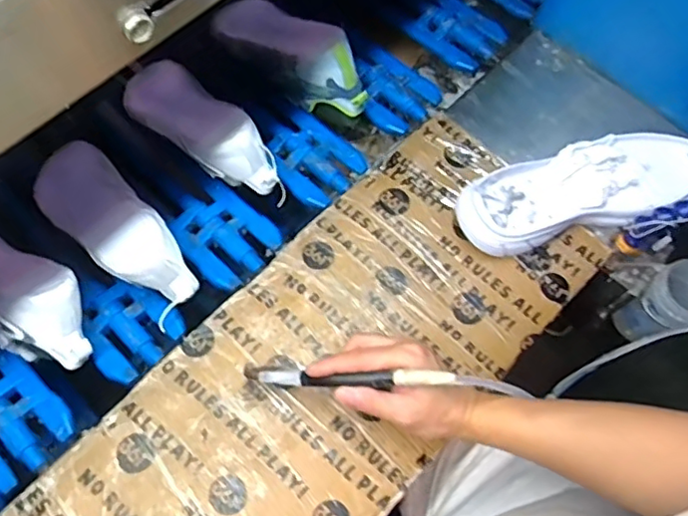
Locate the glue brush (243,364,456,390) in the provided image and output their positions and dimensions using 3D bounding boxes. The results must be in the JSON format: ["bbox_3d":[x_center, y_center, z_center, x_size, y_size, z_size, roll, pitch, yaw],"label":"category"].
[{"bbox_3d":[-0.002,0.103,0.509,0.175,0.011,0.016,-1,67,16],"label":"glue brush"}]

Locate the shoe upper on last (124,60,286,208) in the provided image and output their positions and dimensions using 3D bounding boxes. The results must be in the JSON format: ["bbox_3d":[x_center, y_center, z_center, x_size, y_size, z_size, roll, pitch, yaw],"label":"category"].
[{"bbox_3d":[-0.160,-0.142,0.658,0.074,0.089,0.201,-41,75,-17],"label":"shoe upper on last"}]

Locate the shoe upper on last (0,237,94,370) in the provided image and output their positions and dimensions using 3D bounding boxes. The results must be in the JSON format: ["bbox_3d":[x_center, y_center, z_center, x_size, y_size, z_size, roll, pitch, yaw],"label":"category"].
[{"bbox_3d":[-0.336,0.025,0.577,0.225,0.098,0.085,29,69,8],"label":"shoe upper on last"}]

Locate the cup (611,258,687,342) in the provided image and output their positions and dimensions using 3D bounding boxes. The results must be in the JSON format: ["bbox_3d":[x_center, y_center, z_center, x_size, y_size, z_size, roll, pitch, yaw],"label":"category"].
[{"bbox_3d":[0.387,0.056,0.728,0.092,0.118,0.075,-28,72,-14],"label":"cup"}]

